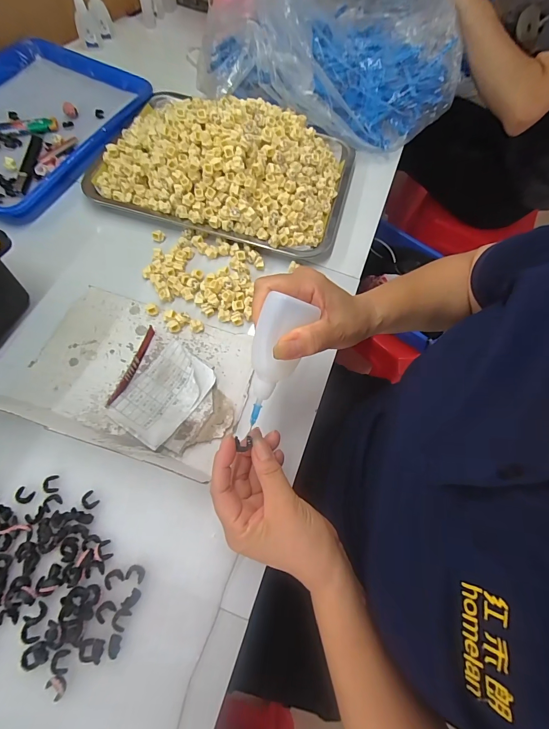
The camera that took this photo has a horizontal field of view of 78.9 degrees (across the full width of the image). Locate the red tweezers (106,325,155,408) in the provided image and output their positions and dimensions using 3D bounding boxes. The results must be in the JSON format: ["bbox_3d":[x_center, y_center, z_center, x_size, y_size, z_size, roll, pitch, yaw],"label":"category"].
[{"bbox_3d":[-0.156,0.000,0.367,0.009,0.009,0.102,18,68,4],"label":"red tweezers"}]

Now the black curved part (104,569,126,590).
[{"bbox_3d":[-0.141,0.187,0.291,0.017,0.004,0.013,-33,73,-15],"label":"black curved part"}]

